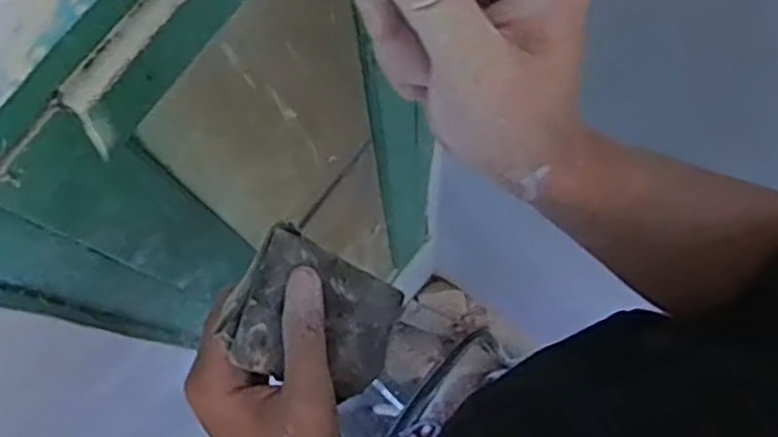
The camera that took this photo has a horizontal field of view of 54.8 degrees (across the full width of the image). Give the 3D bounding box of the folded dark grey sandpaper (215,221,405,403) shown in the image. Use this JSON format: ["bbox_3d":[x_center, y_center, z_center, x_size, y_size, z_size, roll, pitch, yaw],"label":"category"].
[{"bbox_3d":[-0.036,0.056,0.414,0.006,0.111,0.075,1,66,42],"label":"folded dark grey sandpaper"}]

